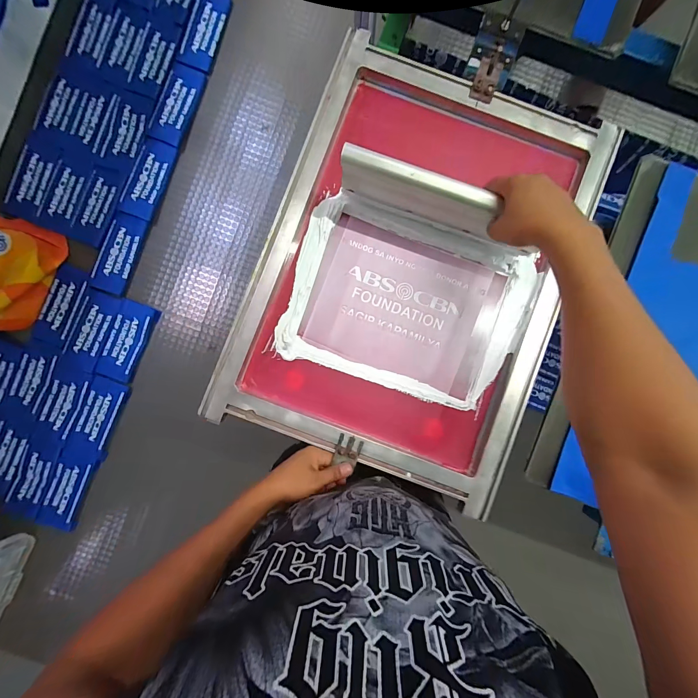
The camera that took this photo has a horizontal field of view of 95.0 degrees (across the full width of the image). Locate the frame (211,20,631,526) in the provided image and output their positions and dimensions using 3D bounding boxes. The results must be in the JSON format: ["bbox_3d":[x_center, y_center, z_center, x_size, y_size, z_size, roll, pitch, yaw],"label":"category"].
[{"bbox_3d":[0.102,-0.126,0.526,0.470,0.045,0.634,20,90,0],"label":"frame"}]

